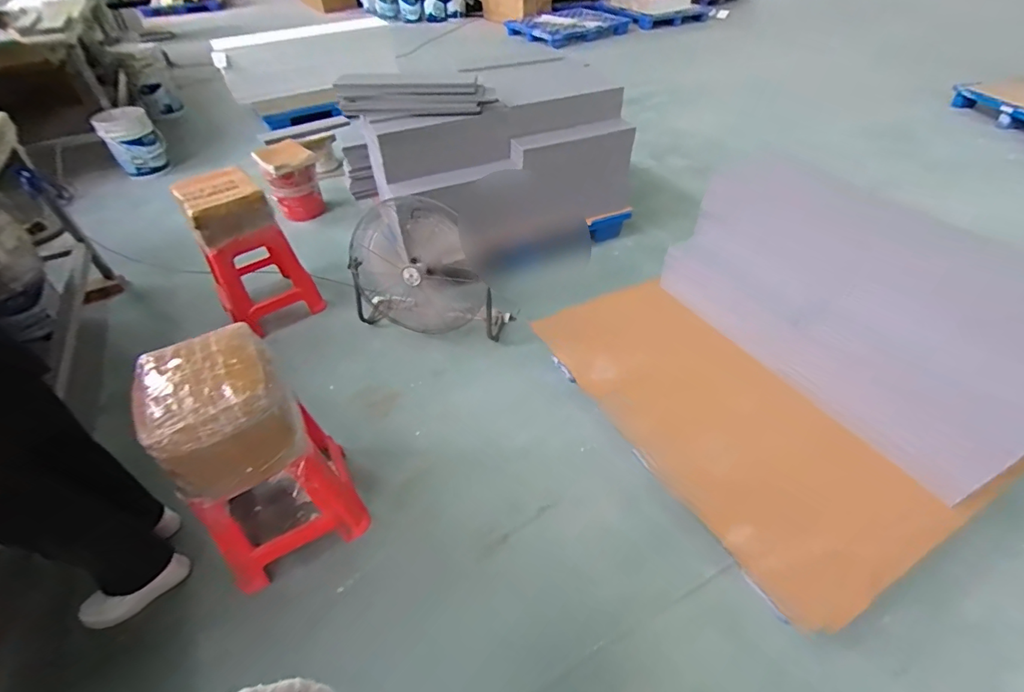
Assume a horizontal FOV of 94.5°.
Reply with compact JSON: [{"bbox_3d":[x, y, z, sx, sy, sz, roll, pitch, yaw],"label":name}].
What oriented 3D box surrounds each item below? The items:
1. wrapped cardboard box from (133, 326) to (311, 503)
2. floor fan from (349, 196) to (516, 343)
[{"bbox_3d":[-0.646,0.150,1.062,0.268,0.255,0.269,-29,50,-24],"label":"wrapped cardboard box"},{"bbox_3d":[-0.321,-0.257,1.794,0.592,0.510,0.252,-5,45,-2],"label":"floor fan"}]

